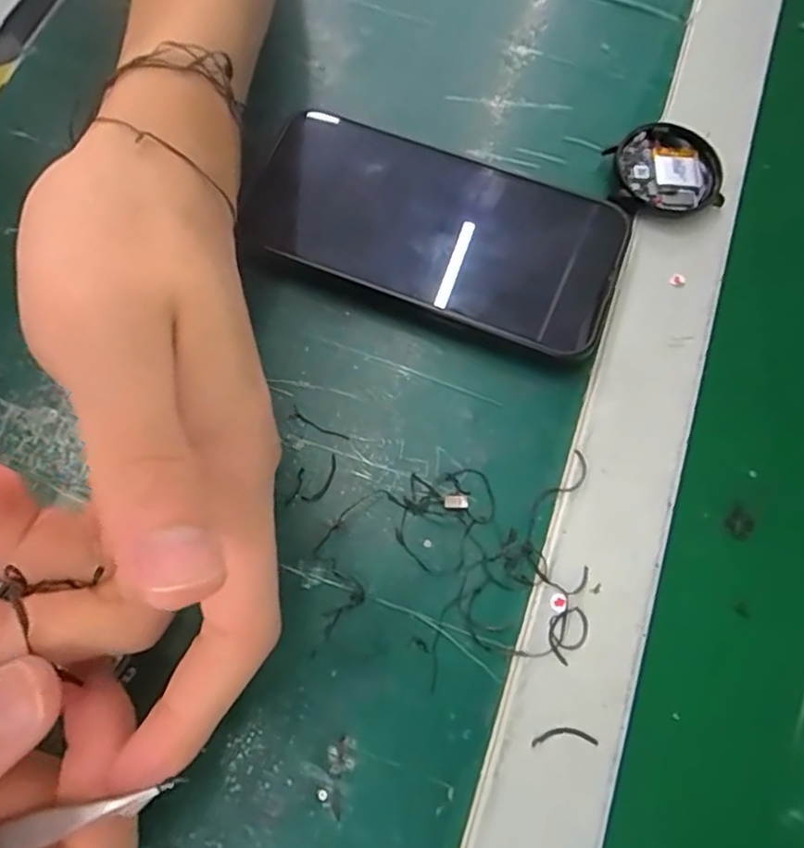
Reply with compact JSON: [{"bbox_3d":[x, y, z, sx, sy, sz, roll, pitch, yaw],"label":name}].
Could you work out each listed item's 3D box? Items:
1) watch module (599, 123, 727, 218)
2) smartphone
[{"bbox_3d":[0.112,-0.107,0.265,0.043,0.009,0.039,-5,71,-4],"label":"watch module"},{"bbox_3d":[0.012,-0.077,0.250,0.144,0.015,0.071,21,72,5],"label":"smartphone"}]

